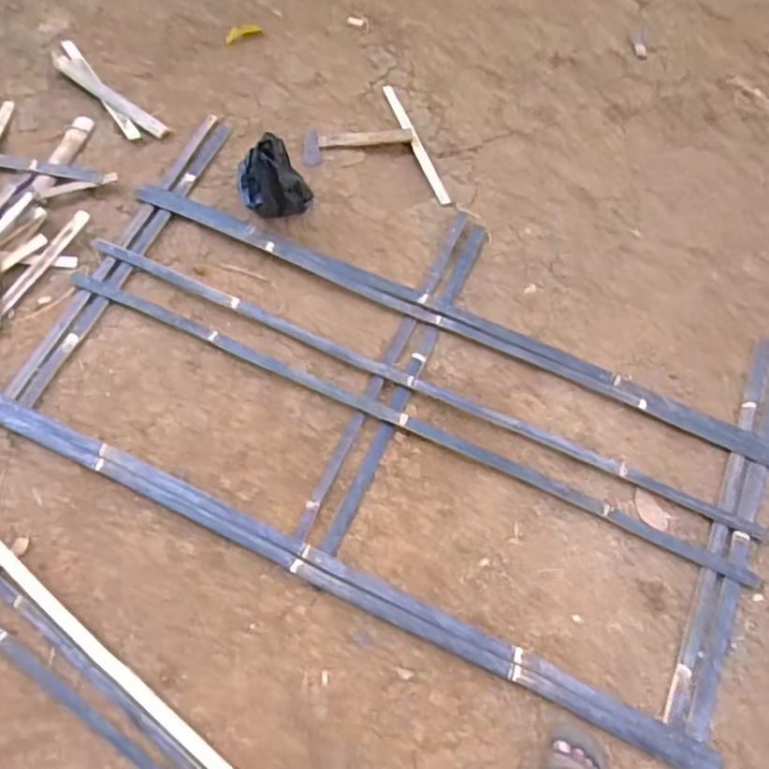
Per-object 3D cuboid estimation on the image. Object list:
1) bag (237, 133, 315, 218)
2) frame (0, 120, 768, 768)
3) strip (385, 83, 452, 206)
[{"bbox_3d":[-0.247,-0.464,1.488,0.158,0.209,0.121,-12,69,-4],"label":"bag"},{"bbox_3d":[0.035,0.006,1.387,1.499,0.048,0.846,24,71,9],"label":"frame"},{"bbox_3d":[0.079,-0.606,1.667,0.030,0.008,0.385,-19,72,-13],"label":"strip"}]

